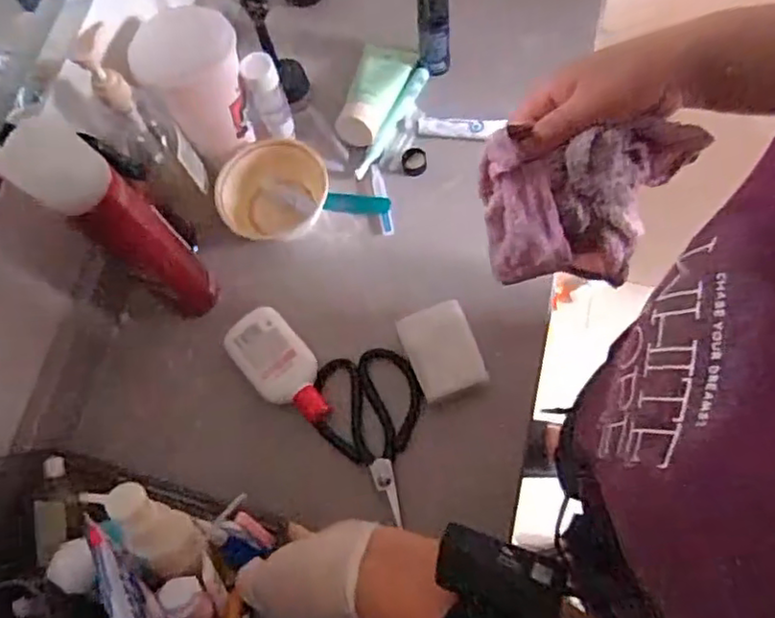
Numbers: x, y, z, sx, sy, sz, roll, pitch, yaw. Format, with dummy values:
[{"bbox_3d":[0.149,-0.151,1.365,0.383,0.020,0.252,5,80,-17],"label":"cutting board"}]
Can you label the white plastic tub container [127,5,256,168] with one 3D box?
[{"bbox_3d":[-0.180,-0.217,0.632,0.094,0.134,0.081,-24,70,-3],"label":"white plastic tub container"}]

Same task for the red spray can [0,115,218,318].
[{"bbox_3d":[-0.210,-0.058,0.534,0.056,0.261,0.060,-2,70,5],"label":"red spray can"}]

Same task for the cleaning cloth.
[{"bbox_3d":[0.145,-0.075,0.481,0.143,0.122,0.030,-3,37,-1],"label":"cleaning cloth"}]

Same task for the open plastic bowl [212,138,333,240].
[{"bbox_3d":[-0.119,-0.125,0.680,0.119,0.043,0.097,-38,74,-10],"label":"open plastic bowl"}]

